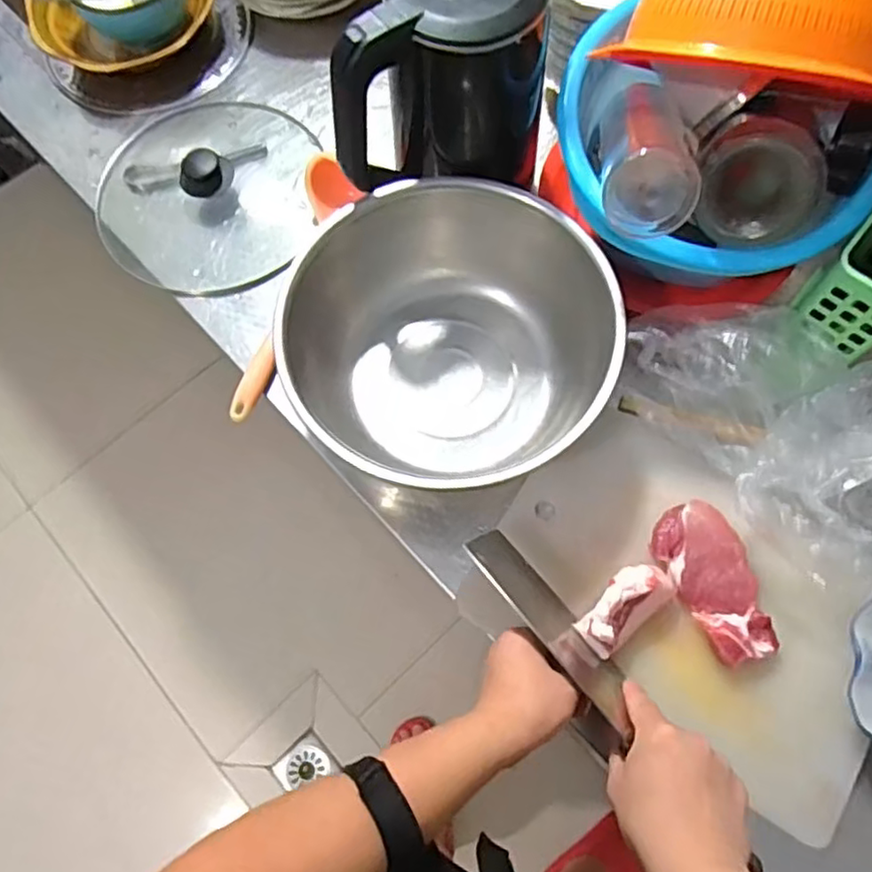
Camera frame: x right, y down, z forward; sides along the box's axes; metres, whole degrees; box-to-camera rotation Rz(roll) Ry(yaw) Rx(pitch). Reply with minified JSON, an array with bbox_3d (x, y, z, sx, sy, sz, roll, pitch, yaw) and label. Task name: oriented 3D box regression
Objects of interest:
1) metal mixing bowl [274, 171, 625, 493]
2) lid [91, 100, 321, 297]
[{"bbox_3d":[0.004,-0.087,0.598,0.255,0.132,0.270,0,72,-1],"label":"metal mixing bowl"},{"bbox_3d":[-0.262,-0.280,0.726,0.232,0.061,0.259,1,72,-1],"label":"lid"}]

